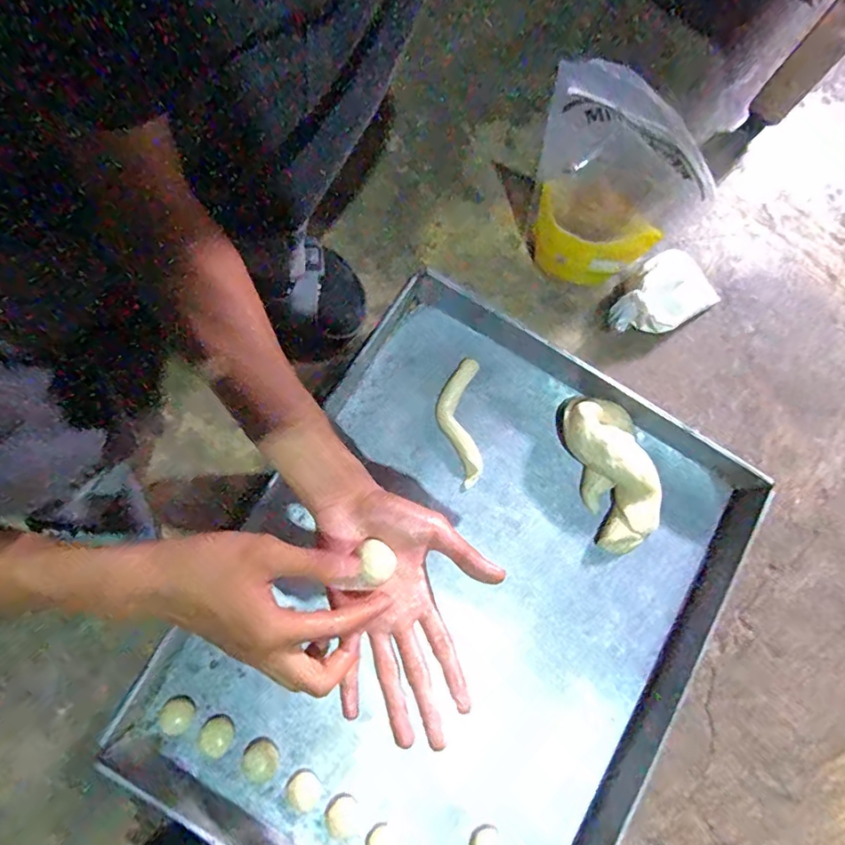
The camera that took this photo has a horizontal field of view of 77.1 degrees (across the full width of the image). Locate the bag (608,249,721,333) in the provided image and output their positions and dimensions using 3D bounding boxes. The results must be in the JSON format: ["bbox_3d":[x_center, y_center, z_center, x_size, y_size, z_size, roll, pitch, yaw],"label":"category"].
[{"bbox_3d":[0.248,-0.131,0.548,0.124,0.063,0.066,-30,79,-8],"label":"bag"}]

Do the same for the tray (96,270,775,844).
[{"bbox_3d":[0.036,0.173,0.513,0.430,0.062,0.539,31,77,6],"label":"tray"}]

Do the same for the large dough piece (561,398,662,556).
[{"bbox_3d":[0.189,0.048,0.521,0.063,0.039,0.148,-15,77,-5],"label":"large dough piece"}]

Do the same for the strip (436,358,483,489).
[{"bbox_3d":[0.037,0.000,0.537,0.043,0.019,0.125,-1,76,-2],"label":"strip"}]

